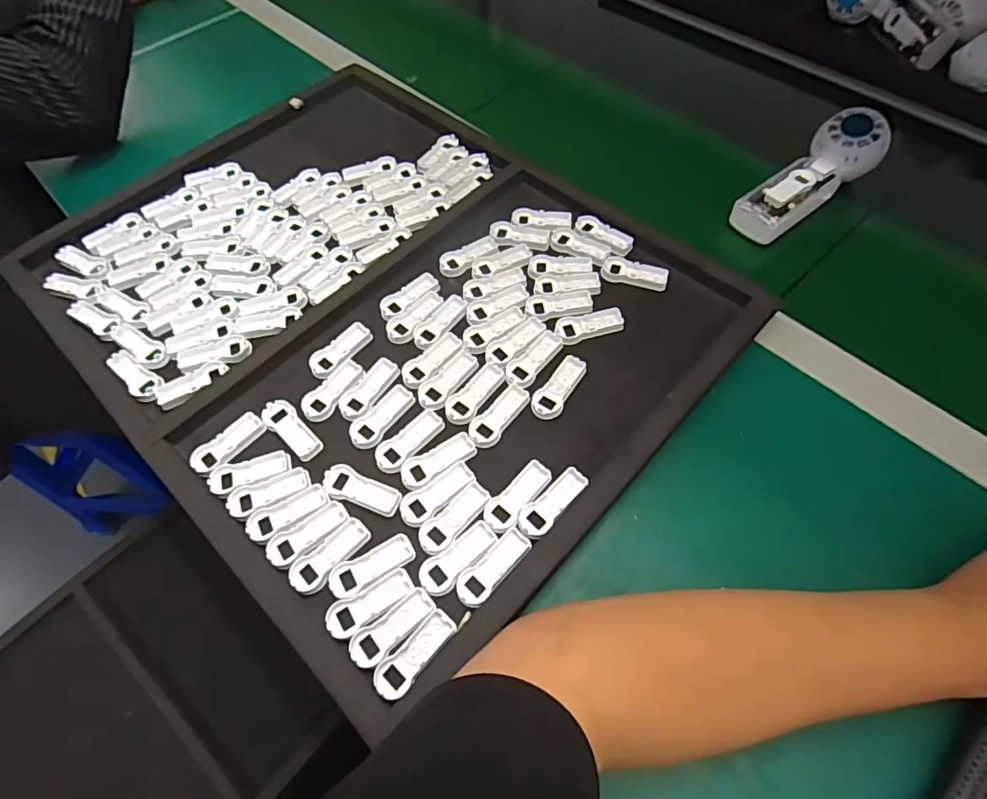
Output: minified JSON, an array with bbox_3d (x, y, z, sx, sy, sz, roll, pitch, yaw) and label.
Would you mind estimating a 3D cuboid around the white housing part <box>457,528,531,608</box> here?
[{"bbox_3d":[0.001,0.107,0.338,0.056,0.004,0.021,-40,66,-19],"label":"white housing part"}]

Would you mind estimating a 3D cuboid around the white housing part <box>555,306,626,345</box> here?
[{"bbox_3d":[0.080,-0.062,0.437,0.056,0.006,0.024,-13,60,-5],"label":"white housing part"}]

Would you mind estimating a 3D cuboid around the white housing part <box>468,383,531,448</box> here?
[{"bbox_3d":[0.005,0.011,0.394,0.022,0.004,0.057,37,68,21],"label":"white housing part"}]

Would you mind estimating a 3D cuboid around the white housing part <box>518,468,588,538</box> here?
[{"bbox_3d":[0.040,0.069,0.358,0.022,0.004,0.056,37,68,21],"label":"white housing part"}]

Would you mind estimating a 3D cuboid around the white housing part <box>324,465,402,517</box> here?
[{"bbox_3d":[-0.092,0.063,0.368,0.057,0.004,0.022,22,63,14],"label":"white housing part"}]

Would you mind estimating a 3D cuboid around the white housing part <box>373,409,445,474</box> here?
[{"bbox_3d":[-0.061,0.029,0.388,0.056,0.004,0.024,-40,66,-19],"label":"white housing part"}]

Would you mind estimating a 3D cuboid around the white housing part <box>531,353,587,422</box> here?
[{"bbox_3d":[0.050,-0.010,0.408,0.023,0.006,0.056,29,65,18],"label":"white housing part"}]

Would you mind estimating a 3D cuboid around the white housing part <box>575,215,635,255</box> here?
[{"bbox_3d":[0.102,-0.152,0.489,0.058,0.006,0.024,34,67,20],"label":"white housing part"}]

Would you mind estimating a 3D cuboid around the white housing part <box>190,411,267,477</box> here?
[{"bbox_3d":[-0.199,0.033,0.397,0.023,0.006,0.057,38,68,21],"label":"white housing part"}]

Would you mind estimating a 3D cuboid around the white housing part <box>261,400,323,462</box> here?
[{"bbox_3d":[-0.153,0.023,0.399,0.023,0.004,0.058,-40,66,-19],"label":"white housing part"}]

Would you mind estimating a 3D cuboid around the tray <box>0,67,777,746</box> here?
[{"bbox_3d":[-0.106,-0.101,0.460,0.540,0.024,0.418,41,70,19],"label":"tray"}]

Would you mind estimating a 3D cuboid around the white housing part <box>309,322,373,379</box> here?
[{"bbox_3d":[-0.124,-0.040,0.428,0.024,0.004,0.056,40,69,22],"label":"white housing part"}]

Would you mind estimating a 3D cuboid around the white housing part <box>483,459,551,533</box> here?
[{"bbox_3d":[0.016,0.066,0.362,0.023,0.004,0.056,37,68,21],"label":"white housing part"}]

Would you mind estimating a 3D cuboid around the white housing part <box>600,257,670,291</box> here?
[{"bbox_3d":[0.125,-0.112,0.464,0.057,0.005,0.024,18,62,13],"label":"white housing part"}]

